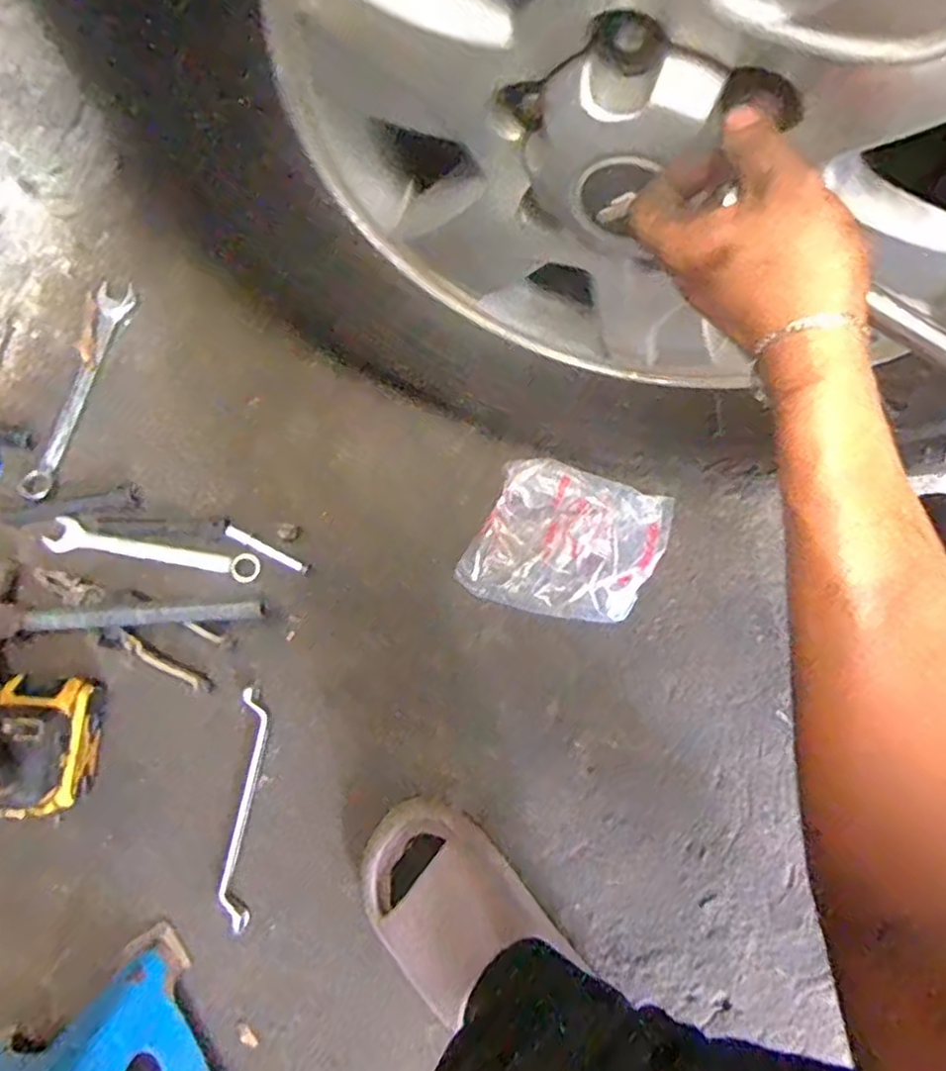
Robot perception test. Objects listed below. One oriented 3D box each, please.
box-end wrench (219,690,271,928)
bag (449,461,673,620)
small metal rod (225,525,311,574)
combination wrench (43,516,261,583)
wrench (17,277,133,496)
[{"bbox_3d":[-0.209,0.246,0.634,0.028,0.014,0.204,2,76,-1],"label":"box-end wrench"},{"bbox_3d":[0.093,0.008,0.683,0.179,0.024,0.146,17,77,3],"label":"bag"},{"bbox_3d":[-0.202,0.013,0.680,0.091,0.006,0.011,27,77,5],"label":"small metal rod"},{"bbox_3d":[-0.317,0.016,0.687,0.216,0.008,0.032,11,77,1],"label":"combination wrench"},{"bbox_3d":[-0.409,-0.153,0.721,0.038,0.009,0.242,13,77,2],"label":"wrench"}]

